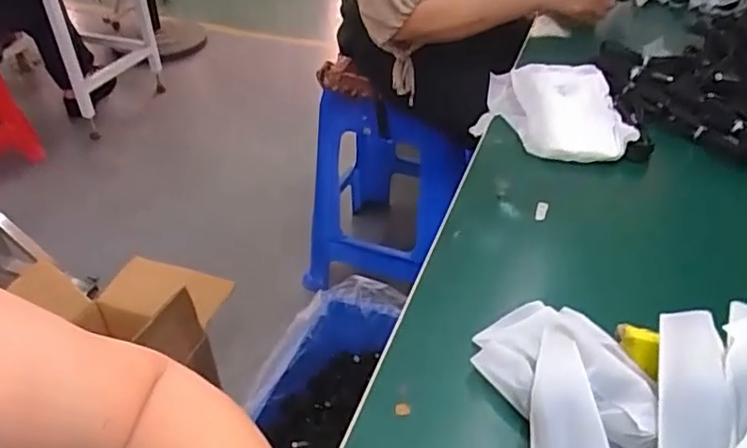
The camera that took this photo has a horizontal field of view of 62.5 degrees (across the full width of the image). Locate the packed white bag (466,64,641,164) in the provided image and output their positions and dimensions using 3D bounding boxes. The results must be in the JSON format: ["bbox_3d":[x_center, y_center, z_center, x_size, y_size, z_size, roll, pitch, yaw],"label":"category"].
[{"bbox_3d":[0.204,-0.137,0.730,0.159,0.037,0.185,1,39,2],"label":"packed white bag"}]

